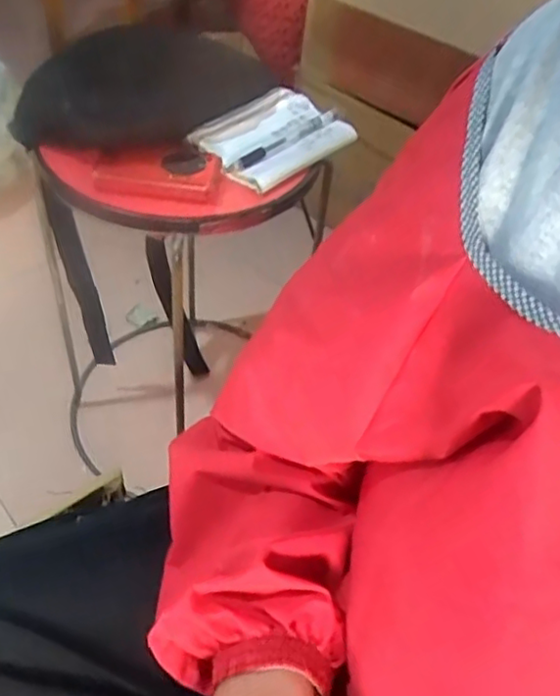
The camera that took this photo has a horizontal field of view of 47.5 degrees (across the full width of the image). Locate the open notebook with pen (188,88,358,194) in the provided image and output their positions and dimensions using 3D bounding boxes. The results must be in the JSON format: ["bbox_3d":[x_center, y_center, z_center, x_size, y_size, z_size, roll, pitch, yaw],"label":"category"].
[{"bbox_3d":[-0.012,-0.211,0.629,0.107,0.020,0.142,37,55,23],"label":"open notebook with pen"}]

